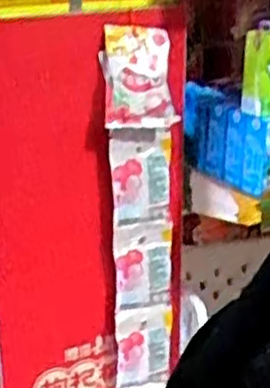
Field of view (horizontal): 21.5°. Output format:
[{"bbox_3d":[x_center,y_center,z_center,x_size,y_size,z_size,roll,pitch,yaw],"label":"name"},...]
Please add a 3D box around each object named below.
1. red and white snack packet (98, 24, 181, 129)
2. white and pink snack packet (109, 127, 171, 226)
[{"bbox_3d":[0.009,-0.147,0.910,0.100,0.133,0.023,-10,21,-25],"label":"red and white snack packet"},{"bbox_3d":[0.007,-0.025,0.972,0.084,0.148,0.011,-11,30,-20],"label":"white and pink snack packet"}]

